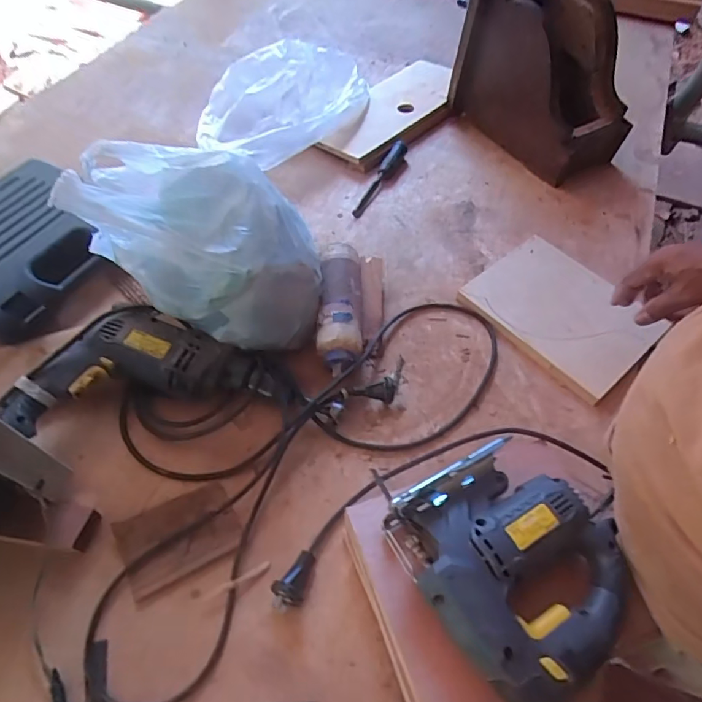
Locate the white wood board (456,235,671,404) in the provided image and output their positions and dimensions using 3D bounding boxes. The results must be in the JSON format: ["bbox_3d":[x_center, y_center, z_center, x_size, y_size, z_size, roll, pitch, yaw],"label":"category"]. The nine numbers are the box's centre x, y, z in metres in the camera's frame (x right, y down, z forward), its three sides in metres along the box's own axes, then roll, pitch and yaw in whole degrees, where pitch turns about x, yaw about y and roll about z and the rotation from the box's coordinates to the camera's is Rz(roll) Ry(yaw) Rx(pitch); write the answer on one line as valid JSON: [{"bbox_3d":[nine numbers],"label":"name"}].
[{"bbox_3d":[0.308,-0.062,0.716,0.186,0.025,0.238,-40,67,-16],"label":"white wood board"}]

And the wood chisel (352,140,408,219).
[{"bbox_3d":[0.055,-0.311,0.881,0.026,0.031,0.205,22,57,11],"label":"wood chisel"}]

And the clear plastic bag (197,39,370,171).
[{"bbox_3d":[-0.119,-0.472,0.926,0.356,0.125,0.212,-24,60,-19],"label":"clear plastic bag"}]

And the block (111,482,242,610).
[{"bbox_3d":[-0.187,0.199,0.531,0.119,0.012,0.087,-26,61,-20],"label":"block"}]

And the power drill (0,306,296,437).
[{"bbox_3d":[-0.244,0.023,0.609,0.310,0.078,0.148,-8,60,-10],"label":"power drill"}]

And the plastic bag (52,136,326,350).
[{"bbox_3d":[-0.188,-0.147,0.618,0.305,0.184,0.228,9,58,0],"label":"plastic bag"}]

